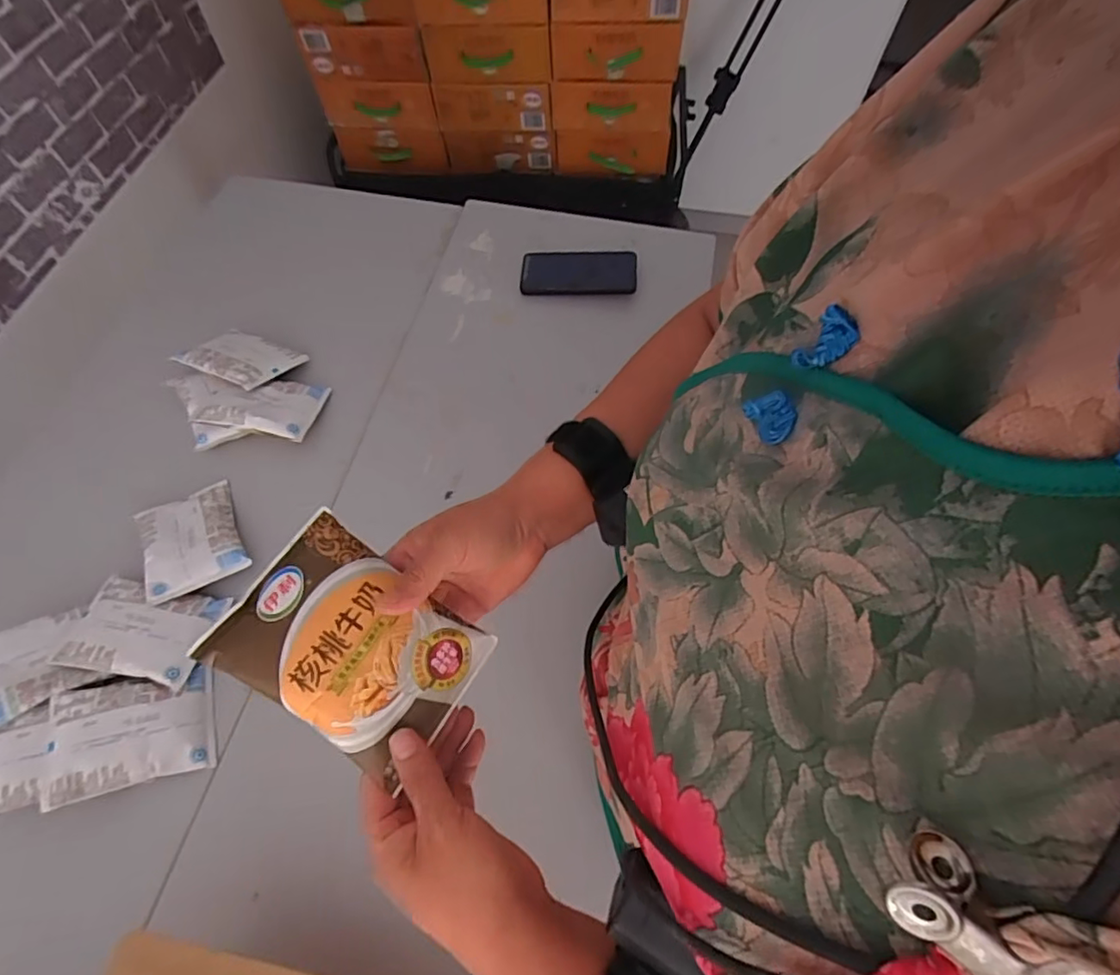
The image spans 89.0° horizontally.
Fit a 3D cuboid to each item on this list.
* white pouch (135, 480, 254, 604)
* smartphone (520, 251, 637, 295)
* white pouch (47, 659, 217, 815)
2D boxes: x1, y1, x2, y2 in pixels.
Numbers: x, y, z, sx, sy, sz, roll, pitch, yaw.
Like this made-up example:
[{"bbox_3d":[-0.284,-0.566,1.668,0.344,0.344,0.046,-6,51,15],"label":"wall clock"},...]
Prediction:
[{"bbox_3d":[-0.404,0.055,0.622,0.094,0.020,0.127,-28,65,-14],"label":"white pouch"},{"bbox_3d":[0.027,-0.311,0.821,0.163,0.007,0.073,1,71,4],"label":"smartphone"},{"bbox_3d":[-0.395,0.224,0.528,0.128,0.016,0.096,-8,67,-23],"label":"white pouch"}]

